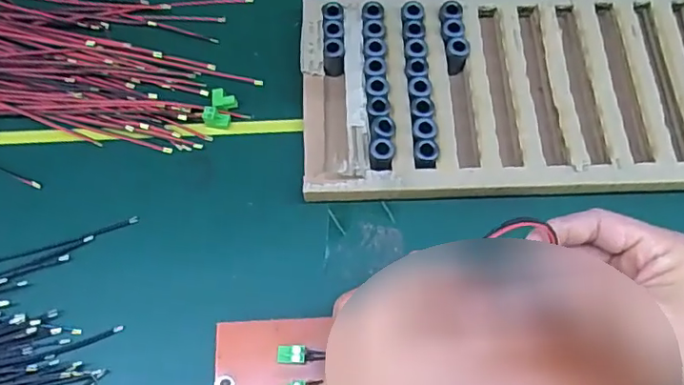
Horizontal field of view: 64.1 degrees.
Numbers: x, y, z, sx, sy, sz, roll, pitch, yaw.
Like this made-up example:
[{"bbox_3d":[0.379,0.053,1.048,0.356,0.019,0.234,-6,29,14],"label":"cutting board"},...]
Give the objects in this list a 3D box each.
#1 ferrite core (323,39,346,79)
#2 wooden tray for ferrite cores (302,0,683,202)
[{"bbox_3d":[-0.006,-0.106,0.432,0.017,0.030,0.016,-2,68,-2],"label":"ferrite core"},{"bbox_3d":[0.150,-0.081,0.426,0.356,0.035,0.176,-1,68,-1],"label":"wooden tray for ferrite cores"}]

